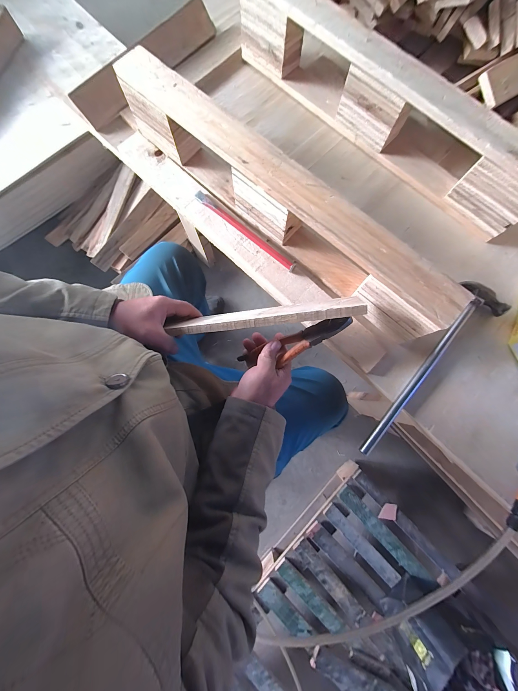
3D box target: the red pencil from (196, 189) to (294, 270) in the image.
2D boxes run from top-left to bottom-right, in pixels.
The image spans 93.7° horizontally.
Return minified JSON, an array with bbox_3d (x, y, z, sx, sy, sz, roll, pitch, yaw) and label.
[{"bbox_3d":[-0.027,-0.212,0.448,0.234,0.010,0.018,41,82,6],"label":"red pencil"}]

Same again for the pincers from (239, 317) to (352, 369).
[{"bbox_3d":[0.053,0.001,0.389,0.193,0.034,0.043,-26,81,16],"label":"pincers"}]

